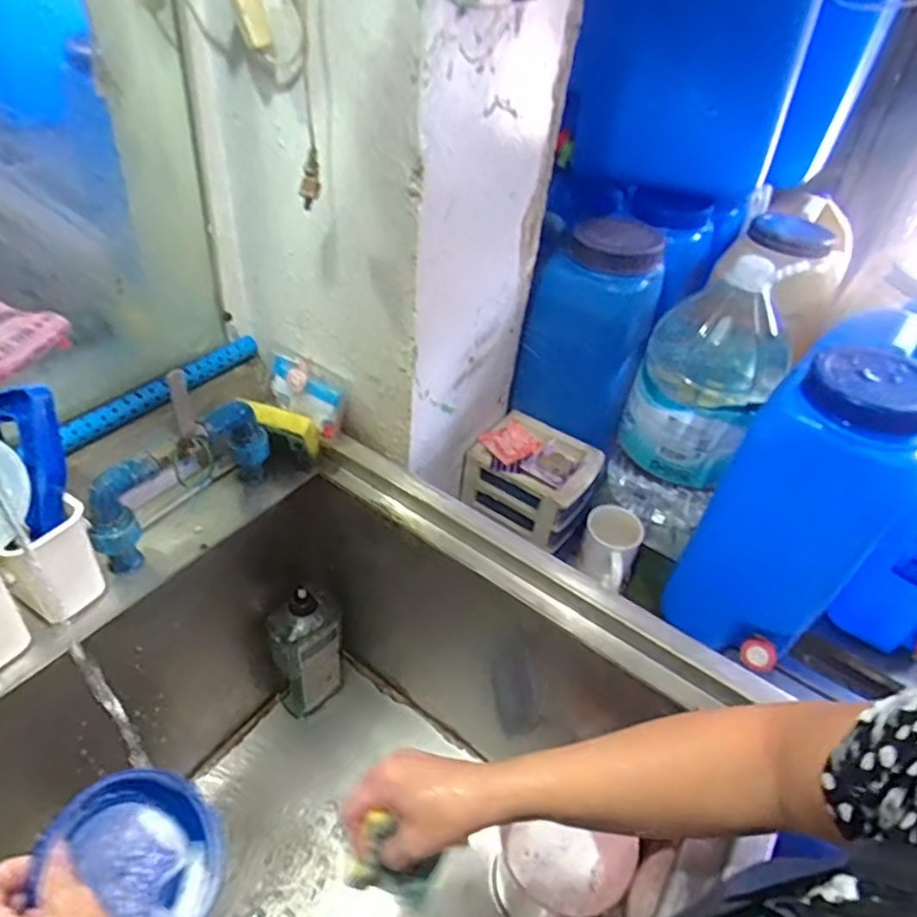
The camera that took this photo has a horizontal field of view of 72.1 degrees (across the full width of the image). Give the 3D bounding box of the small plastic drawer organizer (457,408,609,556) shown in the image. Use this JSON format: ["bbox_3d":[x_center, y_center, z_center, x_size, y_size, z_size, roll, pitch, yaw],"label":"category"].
[{"bbox_3d":[0.114,0.030,0.945,0.169,0.111,0.148,27,46,21],"label":"small plastic drawer organizer"}]

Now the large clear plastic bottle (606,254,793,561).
[{"bbox_3d":[0.342,-0.067,0.937,0.180,0.428,0.148,20,44,13],"label":"large clear plastic bottle"}]

